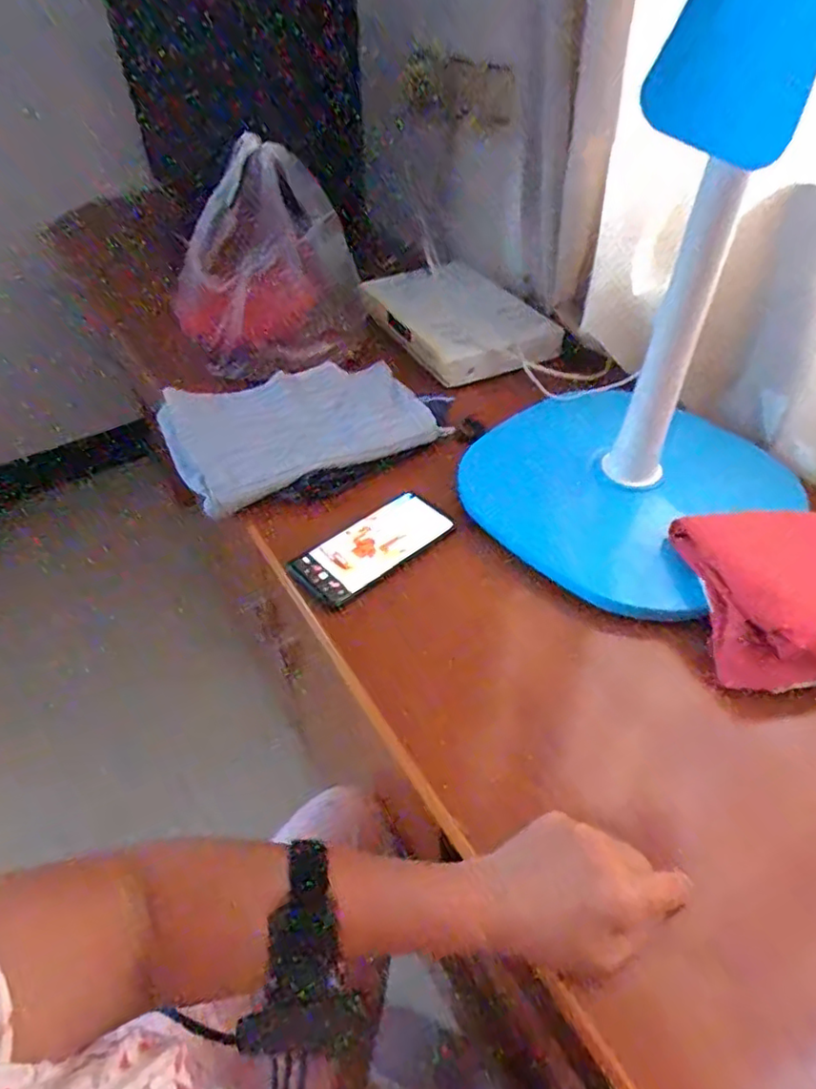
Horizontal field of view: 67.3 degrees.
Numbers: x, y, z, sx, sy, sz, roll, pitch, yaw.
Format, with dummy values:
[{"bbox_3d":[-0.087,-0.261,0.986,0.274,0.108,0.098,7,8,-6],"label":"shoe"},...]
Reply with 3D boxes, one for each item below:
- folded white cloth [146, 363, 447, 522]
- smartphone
[{"bbox_3d":[-0.131,-0.143,0.724,0.292,0.042,0.194,-22,48,-19],"label":"folded white cloth"},{"bbox_3d":[-0.032,0.001,0.600,0.159,0.012,0.073,-33,56,-28],"label":"smartphone"}]

